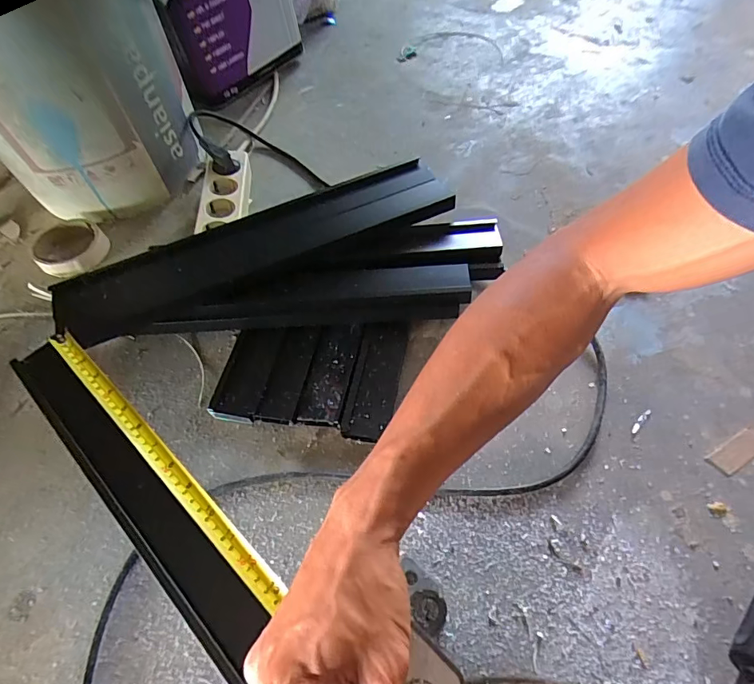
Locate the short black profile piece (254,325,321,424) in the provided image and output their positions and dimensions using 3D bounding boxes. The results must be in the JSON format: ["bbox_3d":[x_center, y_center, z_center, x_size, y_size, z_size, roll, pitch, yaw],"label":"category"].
[{"bbox_3d":[-0.094,0.035,0.506,0.041,0.026,0.112,6,55,10],"label":"short black profile piece"}]

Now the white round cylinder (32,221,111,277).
[{"bbox_3d":[-0.418,-0.130,0.641,0.087,0.025,0.081,-8,54,0],"label":"white round cylinder"}]

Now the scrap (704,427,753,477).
[{"bbox_3d":[0.327,0.098,0.421,0.056,0.004,0.022,-28,57,-14],"label":"scrap"}]

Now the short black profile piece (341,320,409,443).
[{"bbox_3d":[0.000,0.038,0.493,0.047,0.025,0.136,7,55,10],"label":"short black profile piece"}]

